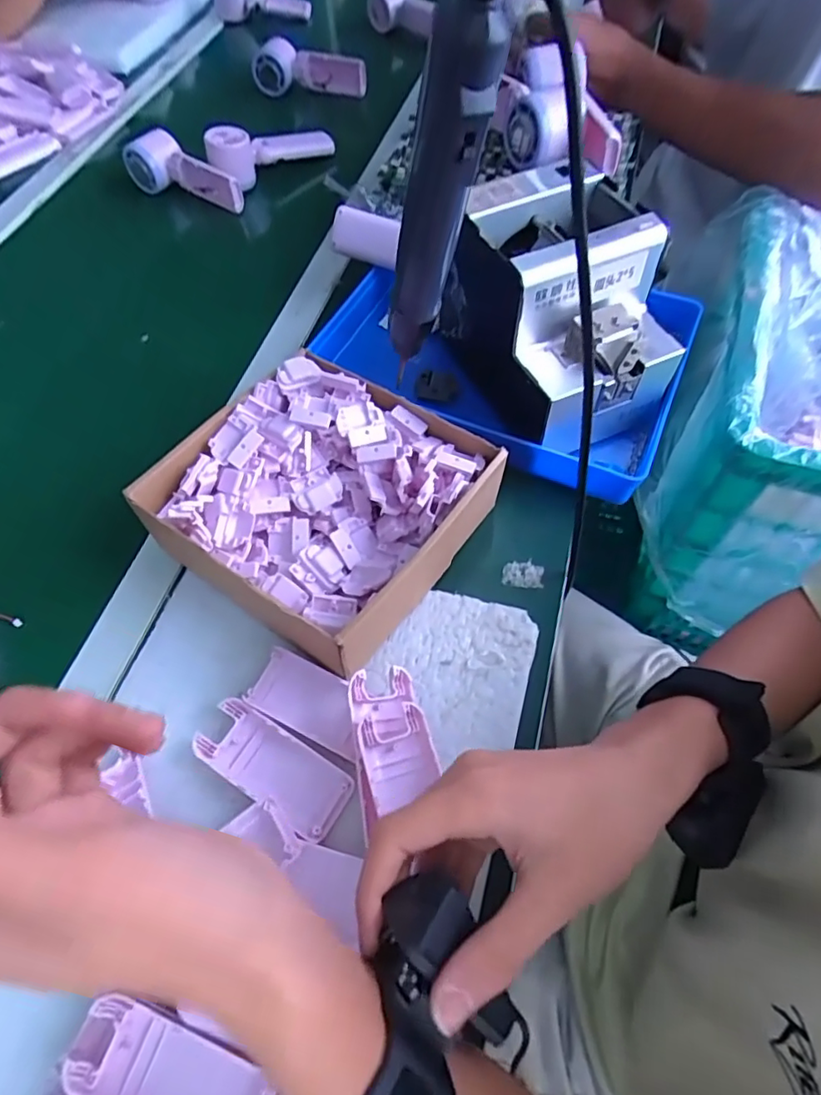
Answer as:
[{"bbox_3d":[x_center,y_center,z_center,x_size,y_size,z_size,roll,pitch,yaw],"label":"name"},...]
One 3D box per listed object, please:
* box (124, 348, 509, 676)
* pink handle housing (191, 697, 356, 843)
[{"bbox_3d":[-0.062,-0.034,0.437,0.205,0.072,0.193,31,67,18],"label":"box"},{"bbox_3d":[-0.087,0.142,0.370,0.103,0.021,0.043,28,66,17],"label":"pink handle housing"}]

